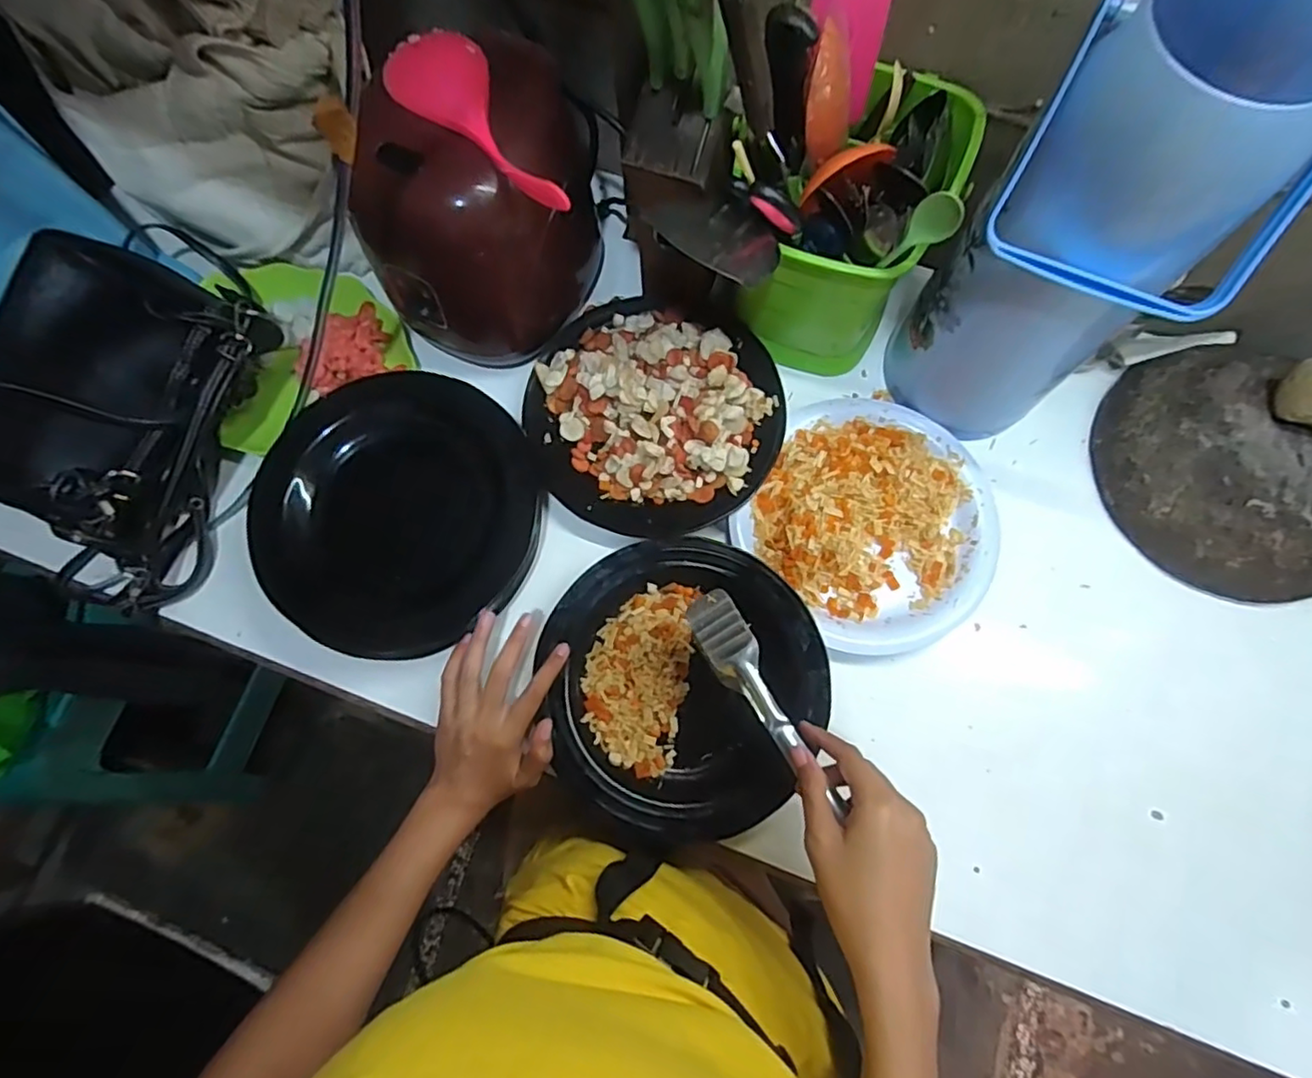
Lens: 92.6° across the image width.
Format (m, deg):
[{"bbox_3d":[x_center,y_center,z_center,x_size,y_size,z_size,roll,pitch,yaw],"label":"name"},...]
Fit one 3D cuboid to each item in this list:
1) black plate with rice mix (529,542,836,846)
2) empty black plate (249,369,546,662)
[{"bbox_3d":[0.019,0.109,0.498,0.214,0.023,0.218,0,75,1],"label":"black plate with rice mix"},{"bbox_3d":[-0.210,-0.025,0.514,0.220,0.028,0.221,34,78,9],"label":"empty black plate"}]

